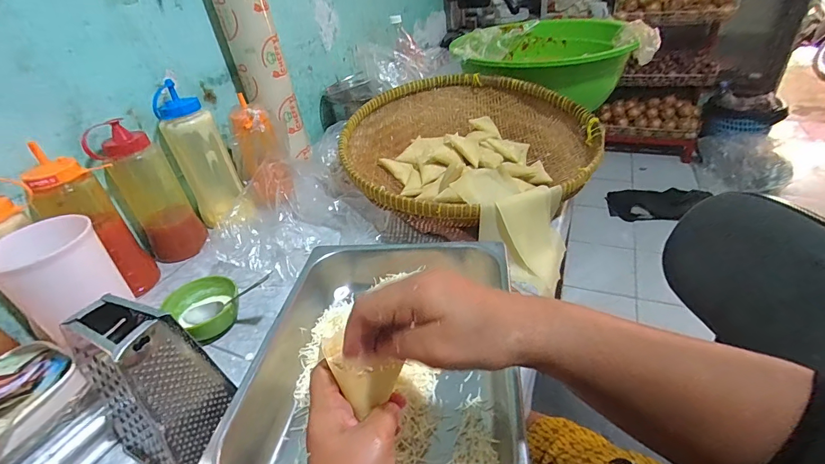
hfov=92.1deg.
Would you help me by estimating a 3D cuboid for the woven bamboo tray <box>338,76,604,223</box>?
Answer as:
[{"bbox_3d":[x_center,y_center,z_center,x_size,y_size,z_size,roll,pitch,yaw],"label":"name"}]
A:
[{"bbox_3d":[0.095,-0.157,0.714,0.433,0.115,0.412,-17,36,-13],"label":"woven bamboo tray"}]

